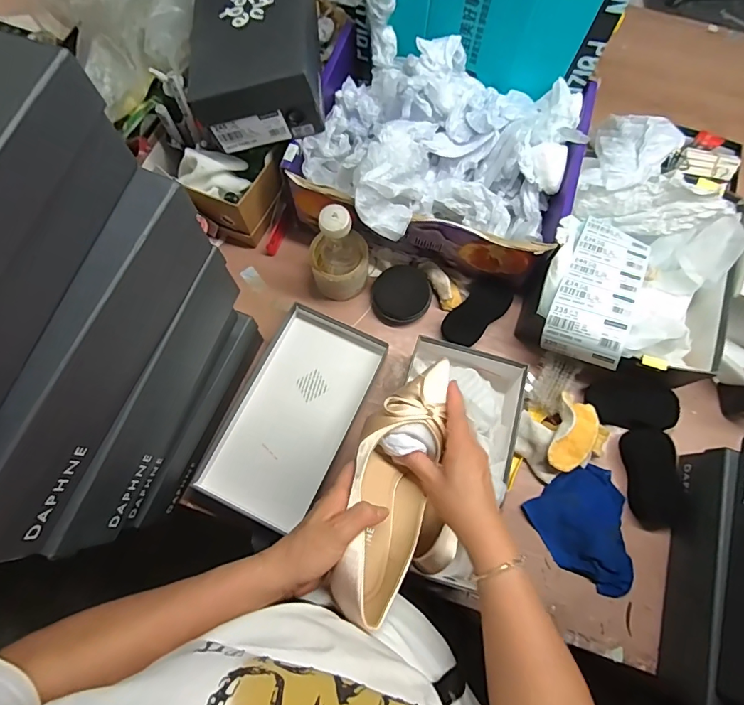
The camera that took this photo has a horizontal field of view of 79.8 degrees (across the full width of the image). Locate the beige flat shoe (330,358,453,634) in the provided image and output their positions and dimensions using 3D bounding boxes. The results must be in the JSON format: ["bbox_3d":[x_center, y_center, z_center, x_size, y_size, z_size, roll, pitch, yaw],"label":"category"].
[{"bbox_3d":[0.020,0.121,0.434,0.077,0.064,0.249,16,68,4],"label":"beige flat shoe"}]

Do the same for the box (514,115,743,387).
[{"bbox_3d":[0.421,-0.184,0.686,0.258,0.121,0.476,22,74,6],"label":"box"}]

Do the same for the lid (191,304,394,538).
[{"bbox_3d":[-0.113,0.088,0.661,0.164,0.025,0.312,25,75,7],"label":"lid"}]

